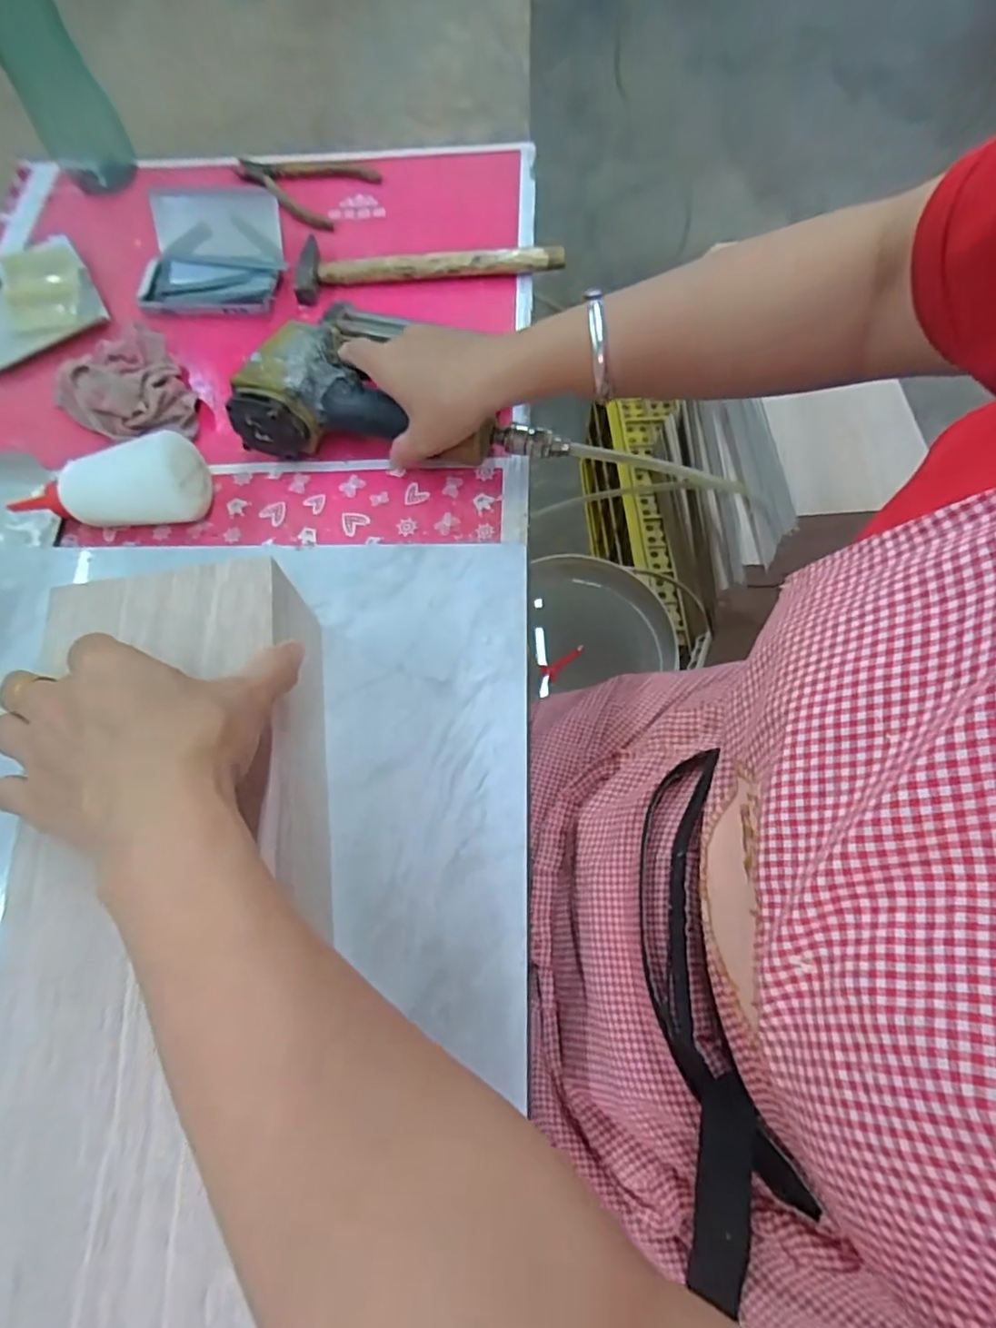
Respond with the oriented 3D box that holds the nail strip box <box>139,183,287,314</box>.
[{"bbox_3d":[-0.274,-0.389,0.580,0.137,0.043,0.118,-1,67,3],"label":"nail strip box"}]

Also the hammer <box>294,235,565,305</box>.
[{"bbox_3d":[-0.064,-0.370,0.569,0.244,0.025,0.064,1,67,3],"label":"hammer"}]

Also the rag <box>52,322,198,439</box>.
[{"bbox_3d":[-0.324,-0.243,0.531,0.100,0.032,0.143,-41,71,-13],"label":"rag"}]

